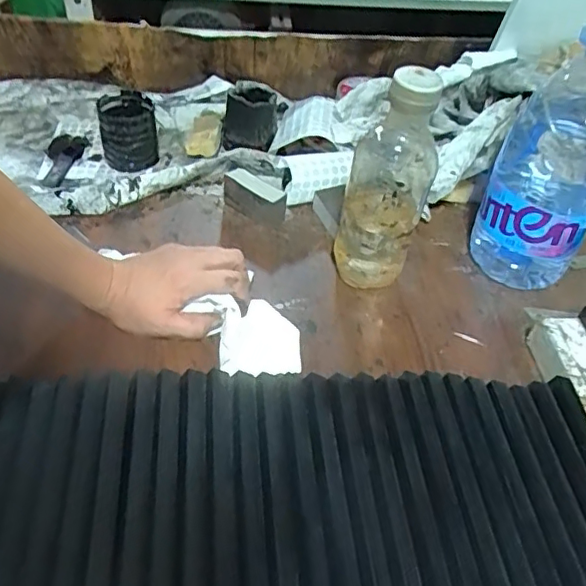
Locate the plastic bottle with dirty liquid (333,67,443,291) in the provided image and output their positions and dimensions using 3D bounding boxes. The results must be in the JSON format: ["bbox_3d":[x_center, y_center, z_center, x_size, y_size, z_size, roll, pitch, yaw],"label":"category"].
[{"bbox_3d":[0.084,-0.096,0.527,0.074,0.210,0.075,13,47,7],"label":"plastic bottle with dirty liquid"}]

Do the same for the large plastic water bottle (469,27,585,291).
[{"bbox_3d":[0.234,-0.113,0.531,0.096,0.245,0.080,21,48,14],"label":"large plastic water bottle"}]

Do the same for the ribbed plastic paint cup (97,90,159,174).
[{"bbox_3d":[-0.195,-0.191,0.697,0.063,0.076,0.069,-9,48,-13],"label":"ribbed plastic paint cup"}]

